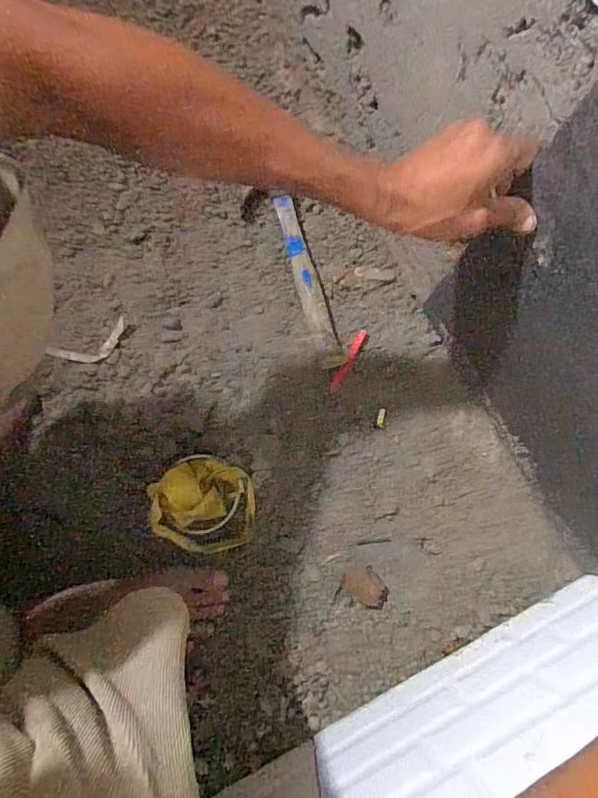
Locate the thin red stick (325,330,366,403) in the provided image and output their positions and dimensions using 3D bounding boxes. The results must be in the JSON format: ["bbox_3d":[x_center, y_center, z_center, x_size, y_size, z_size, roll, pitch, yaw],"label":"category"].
[{"bbox_3d":[0.064,-0.047,0.683,0.012,0.012,0.114,28,79,7],"label":"thin red stick"}]

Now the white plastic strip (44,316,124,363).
[{"bbox_3d":[-0.288,-0.072,0.682,0.110,0.013,0.042,-25,78,-4],"label":"white plastic strip"}]

